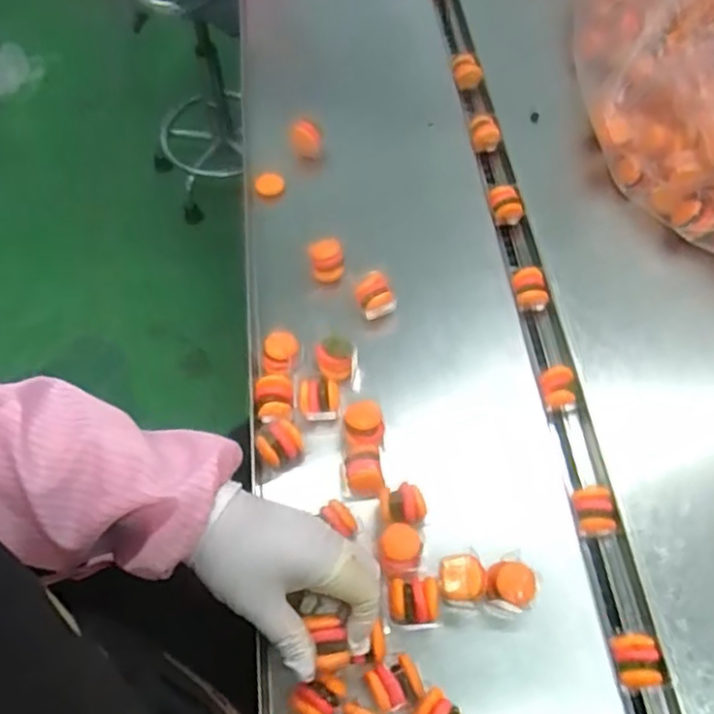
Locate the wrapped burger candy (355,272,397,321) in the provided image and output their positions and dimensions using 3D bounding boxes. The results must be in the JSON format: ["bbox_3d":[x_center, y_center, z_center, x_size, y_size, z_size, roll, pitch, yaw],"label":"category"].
[{"bbox_3d":[0.015,-0.053,0.575,0.031,0.029,0.031,-20,61,-11],"label":"wrapped burger candy"}]

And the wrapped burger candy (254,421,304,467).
[{"bbox_3d":[-0.060,0.066,0.505,0.032,0.027,0.023,-32,64,-17],"label":"wrapped burger candy"}]

